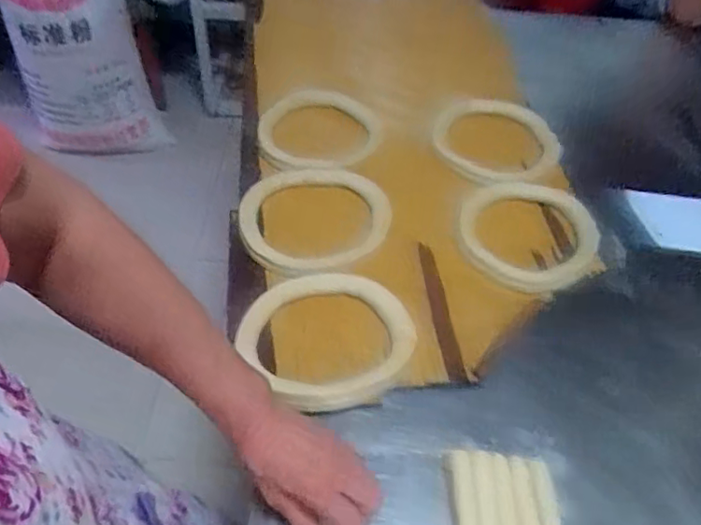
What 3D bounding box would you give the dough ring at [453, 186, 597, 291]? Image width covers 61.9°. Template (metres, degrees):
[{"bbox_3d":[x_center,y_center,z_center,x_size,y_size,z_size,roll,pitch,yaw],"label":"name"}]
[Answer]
[{"bbox_3d":[0.218,-0.042,0.716,0.162,0.026,0.176,3,49,-4],"label":"dough ring"}]

